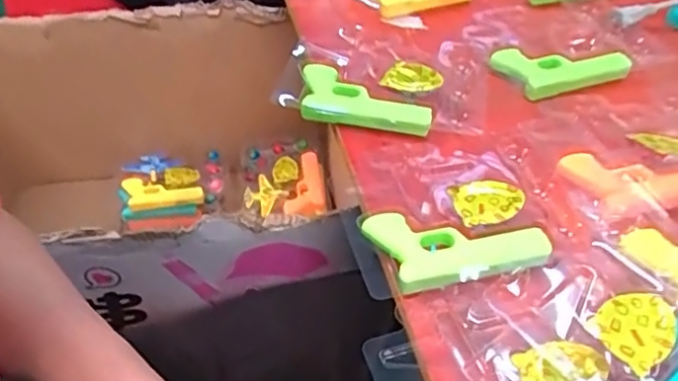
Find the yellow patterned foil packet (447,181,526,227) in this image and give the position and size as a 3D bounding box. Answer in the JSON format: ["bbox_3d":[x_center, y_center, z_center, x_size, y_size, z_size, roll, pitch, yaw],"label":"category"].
[{"bbox_3d":[0.107,0.009,0.434,0.048,0.015,0.033,-4,48,-5],"label":"yellow patterned foil packet"}]

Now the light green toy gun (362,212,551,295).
[{"bbox_3d":[0.080,0.035,0.413,0.114,0.016,0.061,-7,48,-8],"label":"light green toy gun"}]

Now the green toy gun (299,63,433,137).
[{"bbox_3d":[0.021,-0.075,0.514,0.113,0.020,0.059,10,48,8],"label":"green toy gun"}]

